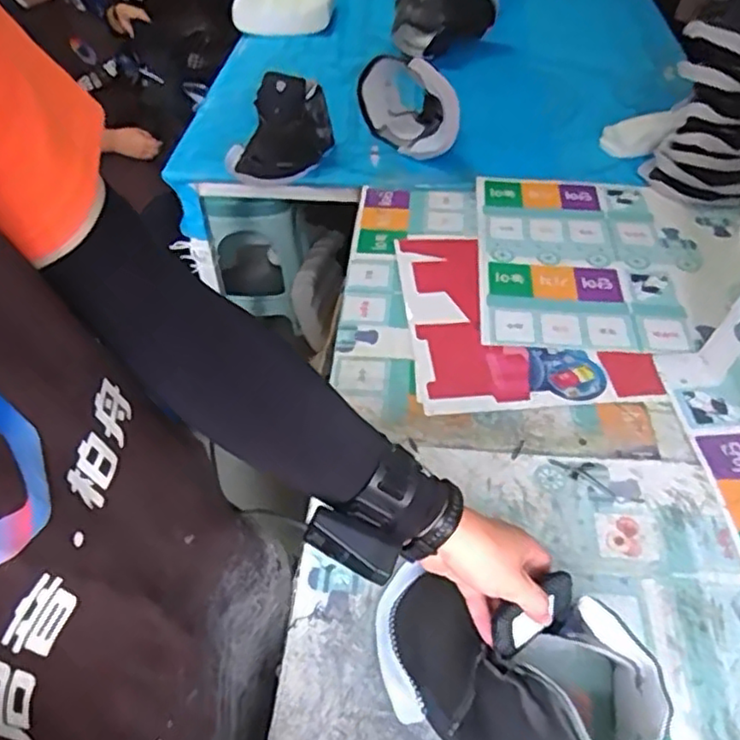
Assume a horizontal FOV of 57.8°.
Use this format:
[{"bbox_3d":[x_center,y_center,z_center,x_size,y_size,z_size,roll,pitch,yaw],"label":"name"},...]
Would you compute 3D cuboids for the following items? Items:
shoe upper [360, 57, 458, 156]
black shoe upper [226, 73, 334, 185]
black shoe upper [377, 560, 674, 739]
[{"bbox_3d":[0.073,-0.545,1.370,0.100,0.170,0.268,-20,50,-17],"label":"shoe upper"},{"bbox_3d":[-0.185,-0.479,1.330,0.216,0.143,0.151,-4,47,-3],"label":"black shoe upper"},{"bbox_3d":[0.118,0.269,0.609,0.265,0.155,0.158,20,50,19],"label":"black shoe upper"}]

